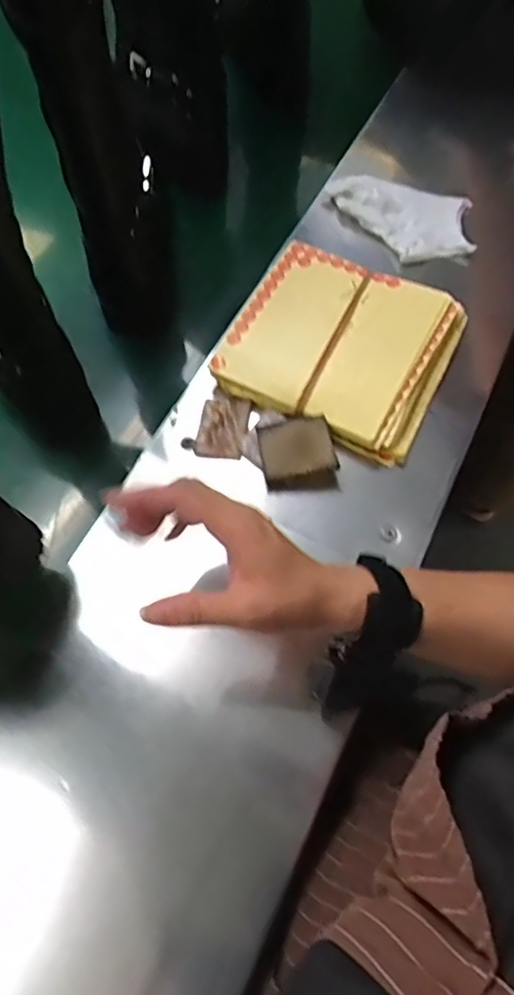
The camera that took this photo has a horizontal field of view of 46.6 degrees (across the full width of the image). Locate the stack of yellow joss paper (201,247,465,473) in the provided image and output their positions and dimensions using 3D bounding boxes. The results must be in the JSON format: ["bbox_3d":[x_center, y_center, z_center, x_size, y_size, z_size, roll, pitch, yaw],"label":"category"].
[{"bbox_3d":[0.075,-0.133,0.532,0.181,0.034,0.165,26,68,10],"label":"stack of yellow joss paper"}]

